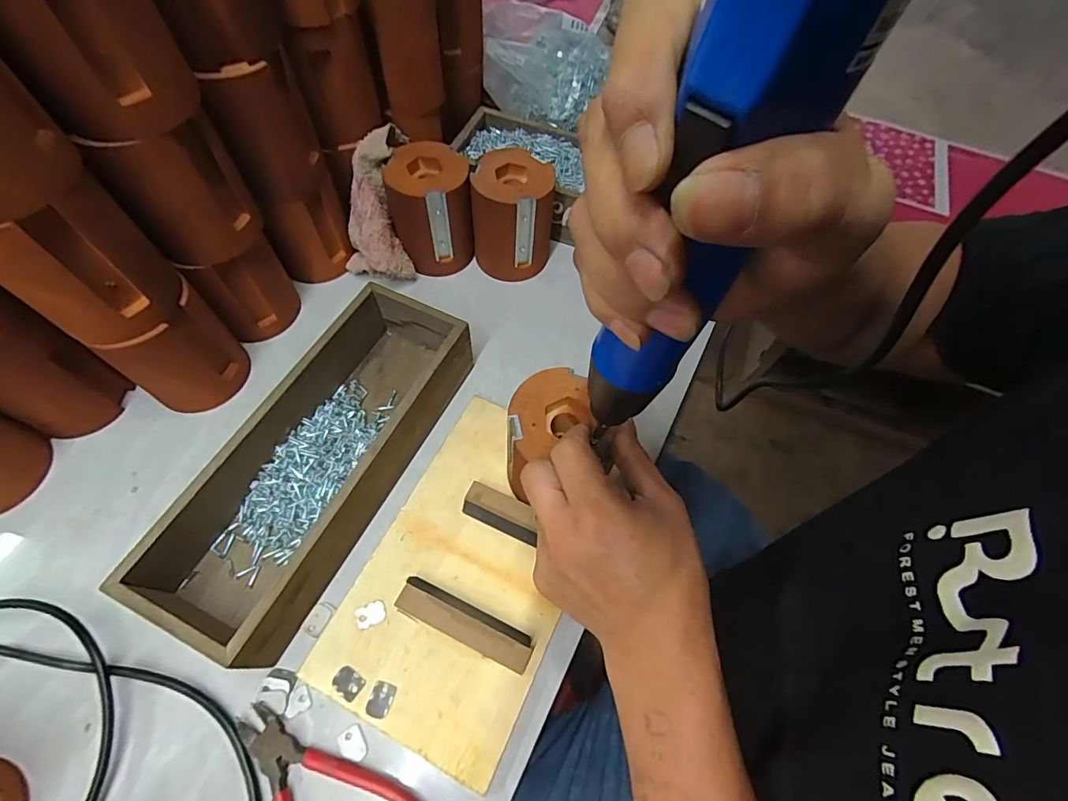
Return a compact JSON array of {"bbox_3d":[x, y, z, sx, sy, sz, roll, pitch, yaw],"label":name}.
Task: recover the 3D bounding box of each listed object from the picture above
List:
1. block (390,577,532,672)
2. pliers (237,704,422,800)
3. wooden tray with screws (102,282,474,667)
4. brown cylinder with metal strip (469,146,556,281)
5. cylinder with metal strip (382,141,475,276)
[{"bbox_3d":[-0.048,0.155,0.330,0.097,0.016,0.025,25,63,8],"label":"block"},{"bbox_3d":[-0.127,0.247,0.286,0.146,0.007,0.080,39,66,15],"label":"pliers"},{"bbox_3d":[-0.161,0.039,0.366,0.112,0.060,0.277,25,64,8],"label":"wooden tray with screws"},{"bbox_3d":[-0.020,-0.182,0.474,0.076,0.097,0.071,7,62,-1],"label":"brown cylinder with metal strip"},{"bbox_3d":[-0.102,-0.188,0.470,0.078,0.096,0.075,-9,64,-9],"label":"cylinder with metal strip"}]

